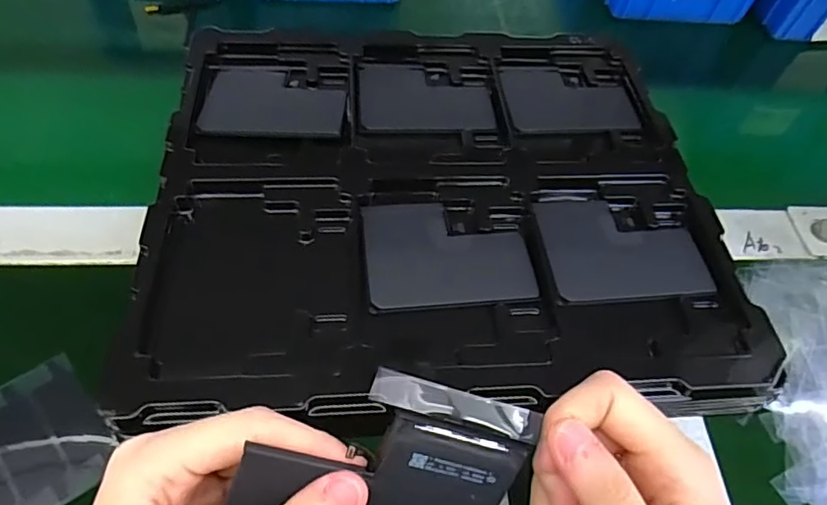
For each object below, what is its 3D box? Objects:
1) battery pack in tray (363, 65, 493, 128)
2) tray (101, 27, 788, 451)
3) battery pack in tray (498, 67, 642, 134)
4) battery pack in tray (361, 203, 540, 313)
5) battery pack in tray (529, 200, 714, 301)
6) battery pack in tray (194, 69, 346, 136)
[{"bbox_3d":[0.009,-0.108,0.377,0.090,0.005,0.066,-1,56,-5],"label":"battery pack in tray"},{"bbox_3d":[0.013,-0.037,0.336,0.316,0.040,0.286,-2,56,-6],"label":"tray"},{"bbox_3d":[0.108,-0.109,0.382,0.086,0.005,0.068,-3,56,-7],"label":"battery pack in tray"},{"bbox_3d":[0.018,-0.001,0.301,0.088,0.004,0.067,-4,56,-7],"label":"battery pack in tray"},{"bbox_3d":[0.118,-0.004,0.306,0.087,0.004,0.067,-1,56,-6],"label":"battery pack in tray"},{"bbox_3d":[-0.092,-0.100,0.362,0.090,0.004,0.063,-2,56,-6],"label":"battery pack in tray"}]

